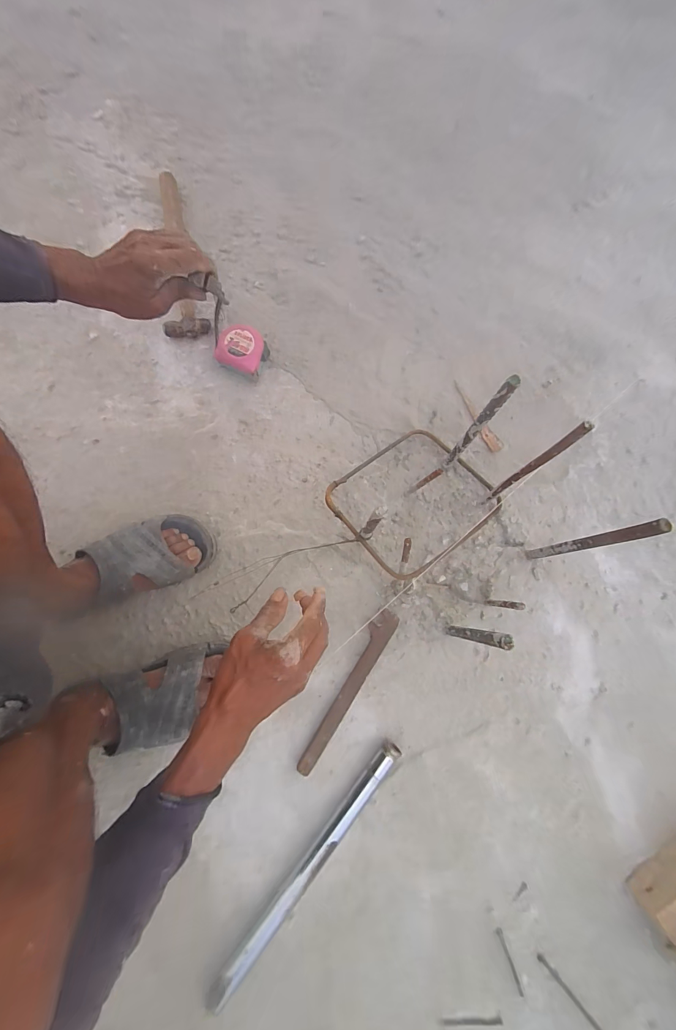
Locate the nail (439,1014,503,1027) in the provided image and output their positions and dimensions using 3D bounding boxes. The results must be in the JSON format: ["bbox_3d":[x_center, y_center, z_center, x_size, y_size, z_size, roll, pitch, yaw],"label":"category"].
[{"bbox_3d":[0.161,0.613,0.416,0.074,0.004,0.010,-5,78,-1],"label":"nail"}]

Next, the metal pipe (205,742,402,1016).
[{"bbox_3d":[-0.036,0.439,0.437,0.026,0.027,0.341,40,81,8],"label":"metal pipe"}]

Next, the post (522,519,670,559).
[{"bbox_3d":[0.289,0.038,0.424,0.013,0.238,0.017,-3,78,-1],"label":"post"}]

